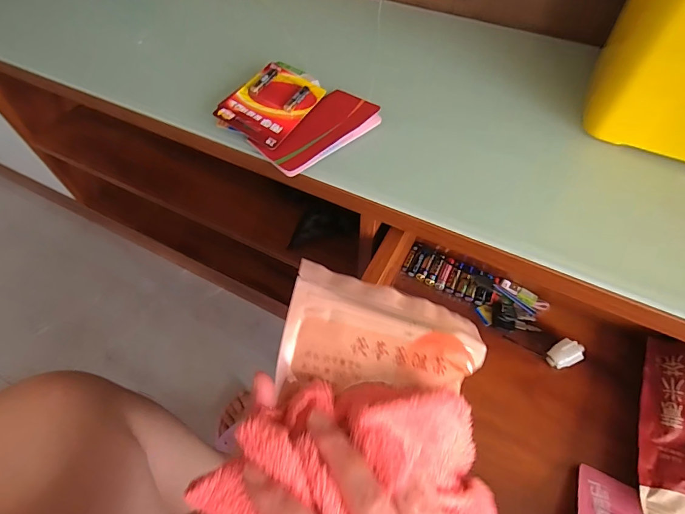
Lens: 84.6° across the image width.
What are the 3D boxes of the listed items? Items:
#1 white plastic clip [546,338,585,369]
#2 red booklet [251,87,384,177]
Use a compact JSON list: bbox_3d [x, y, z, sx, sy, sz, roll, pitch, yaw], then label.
[{"bbox_3d":[0.268,0.118,0.454,0.039,0.021,0.028,-26,60,-15],"label":"white plastic clip"},{"bbox_3d":[-0.027,-0.146,0.425,0.074,0.017,0.138,39,65,24],"label":"red booklet"}]

